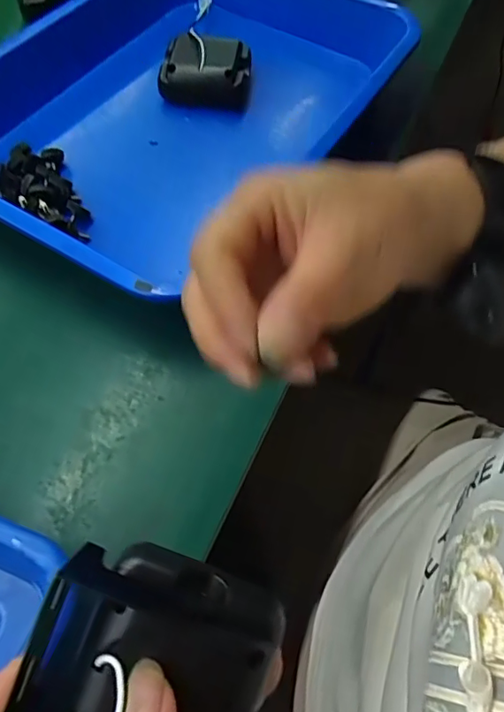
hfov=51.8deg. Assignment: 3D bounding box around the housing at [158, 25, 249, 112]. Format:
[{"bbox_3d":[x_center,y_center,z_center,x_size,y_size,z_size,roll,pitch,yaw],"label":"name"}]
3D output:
[{"bbox_3d":[-0.037,-0.235,0.428,0.070,0.035,0.055,8,61,2],"label":"housing"}]

